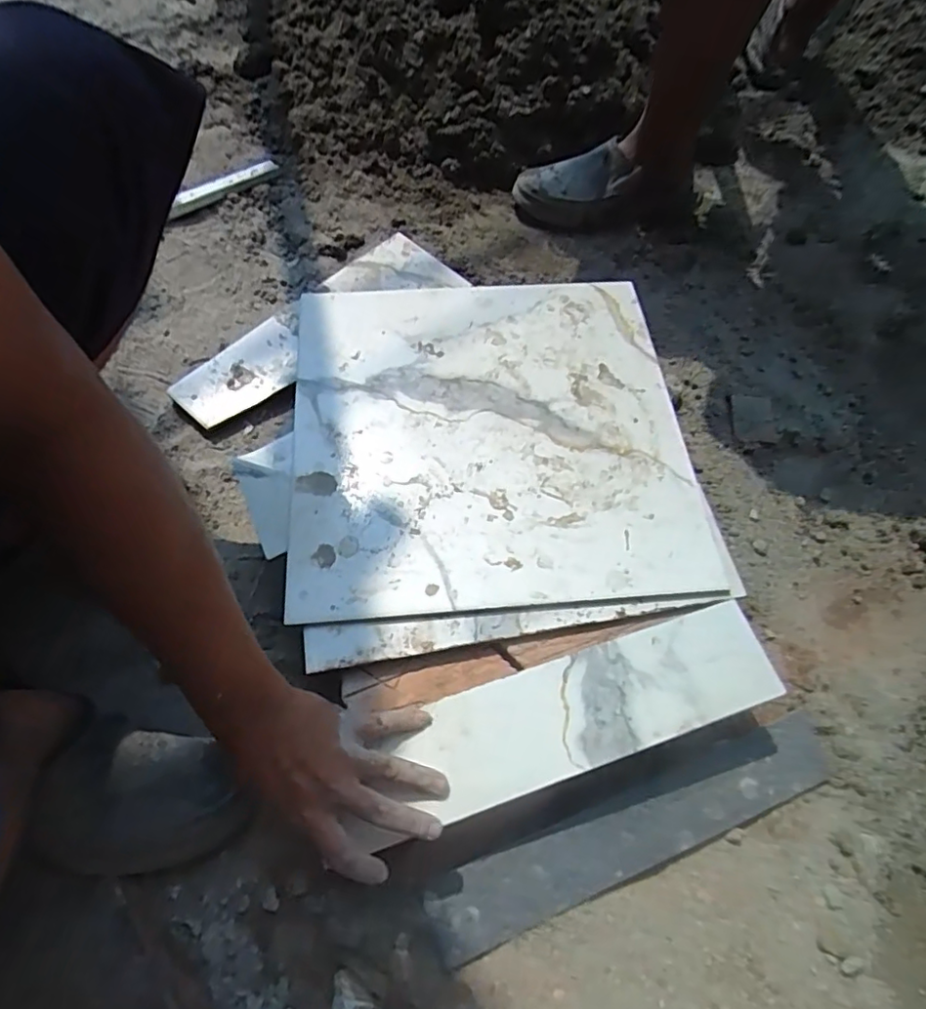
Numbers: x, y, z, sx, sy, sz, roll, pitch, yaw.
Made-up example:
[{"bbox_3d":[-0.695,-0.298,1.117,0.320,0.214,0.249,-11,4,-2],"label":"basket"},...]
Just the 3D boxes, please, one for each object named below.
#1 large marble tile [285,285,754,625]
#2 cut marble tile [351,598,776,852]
[{"bbox_3d":[0.031,-0.085,0.617,0.406,0.015,0.397,-4,61,-3],"label":"large marble tile"},{"bbox_3d":[0.092,0.173,0.494,0.352,0.007,0.086,-17,62,-11],"label":"cut marble tile"}]

